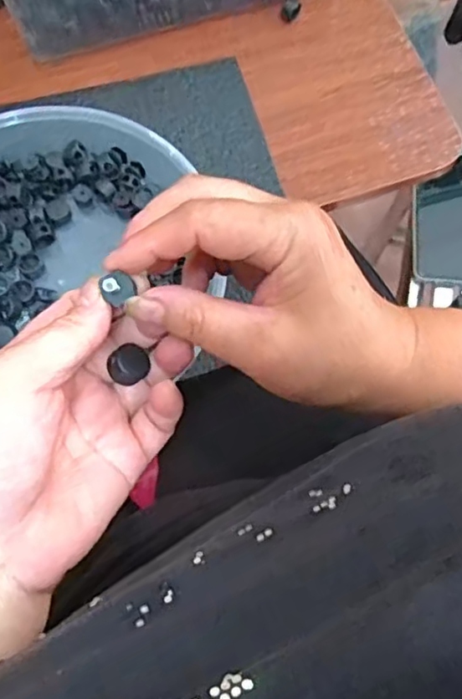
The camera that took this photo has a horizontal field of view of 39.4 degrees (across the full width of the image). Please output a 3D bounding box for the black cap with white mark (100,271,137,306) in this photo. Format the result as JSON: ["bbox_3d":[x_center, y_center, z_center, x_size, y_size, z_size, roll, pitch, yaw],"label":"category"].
[{"bbox_3d":[-0.045,-0.025,0.258,0.012,0.005,0.012,1,75,-2],"label":"black cap with white mark"}]

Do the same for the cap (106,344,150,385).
[{"bbox_3d":[-0.044,0.006,0.279,0.016,0.008,0.017,1,75,-2],"label":"cap"}]

